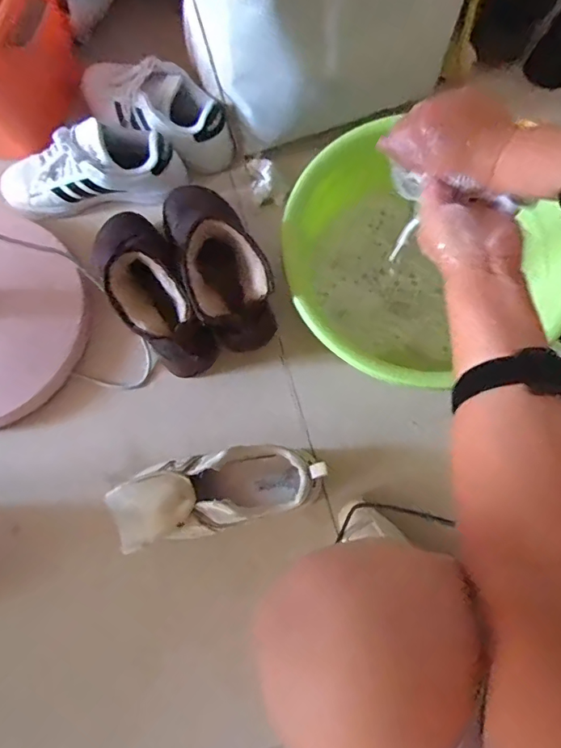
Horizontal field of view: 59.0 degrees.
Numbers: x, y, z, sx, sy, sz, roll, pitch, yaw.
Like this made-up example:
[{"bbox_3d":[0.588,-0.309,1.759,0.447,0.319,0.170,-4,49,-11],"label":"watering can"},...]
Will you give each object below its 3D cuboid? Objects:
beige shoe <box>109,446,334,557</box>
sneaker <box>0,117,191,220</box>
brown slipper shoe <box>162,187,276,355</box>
[{"bbox_3d":[-0.080,0.149,0.620,0.258,0.088,0.093,-11,76,-1],"label":"beige shoe"},{"bbox_3d":[-0.285,-0.310,0.746,0.268,0.104,0.089,-7,76,-1],"label":"sneaker"},{"bbox_3d":[-0.092,-0.165,0.668,0.099,0.182,0.243,-23,76,-4],"label":"brown slipper shoe"}]

